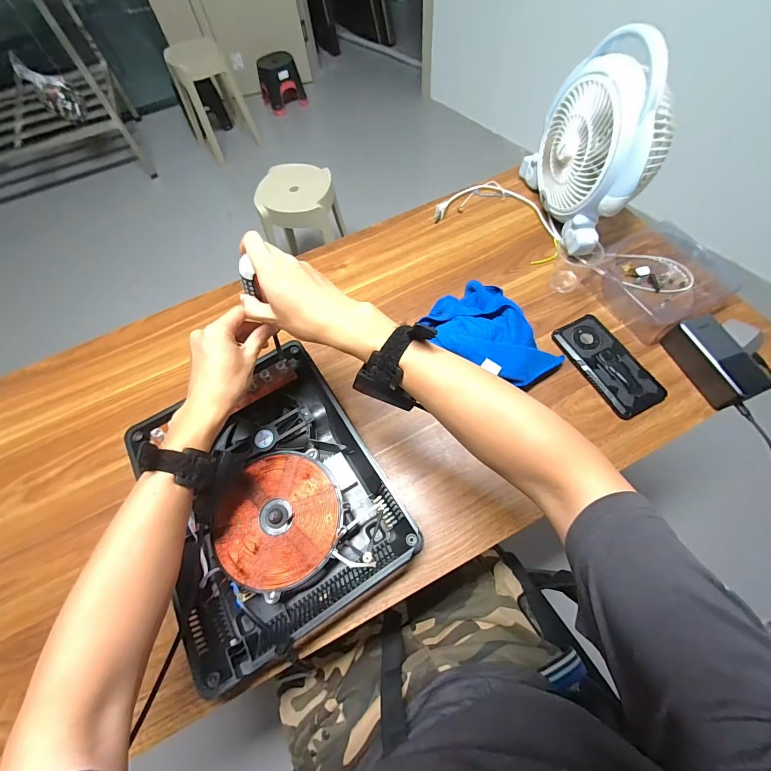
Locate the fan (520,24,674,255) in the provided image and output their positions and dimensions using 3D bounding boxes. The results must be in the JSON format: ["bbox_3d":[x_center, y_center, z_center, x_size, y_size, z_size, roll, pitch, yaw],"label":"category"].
[{"bbox_3d":[0.358,-0.402,0.590,0.123,0.231,0.268,-13,64,-3],"label":"fan"}]

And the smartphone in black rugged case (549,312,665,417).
[{"bbox_3d":[0.339,-0.034,0.549,0.082,0.014,0.167,-24,65,-8],"label":"smartphone in black rugged case"}]

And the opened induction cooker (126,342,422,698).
[{"bbox_3d":[-0.151,0.136,0.461,0.269,0.054,0.334,-30,66,-11],"label":"opened induction cooker"}]

